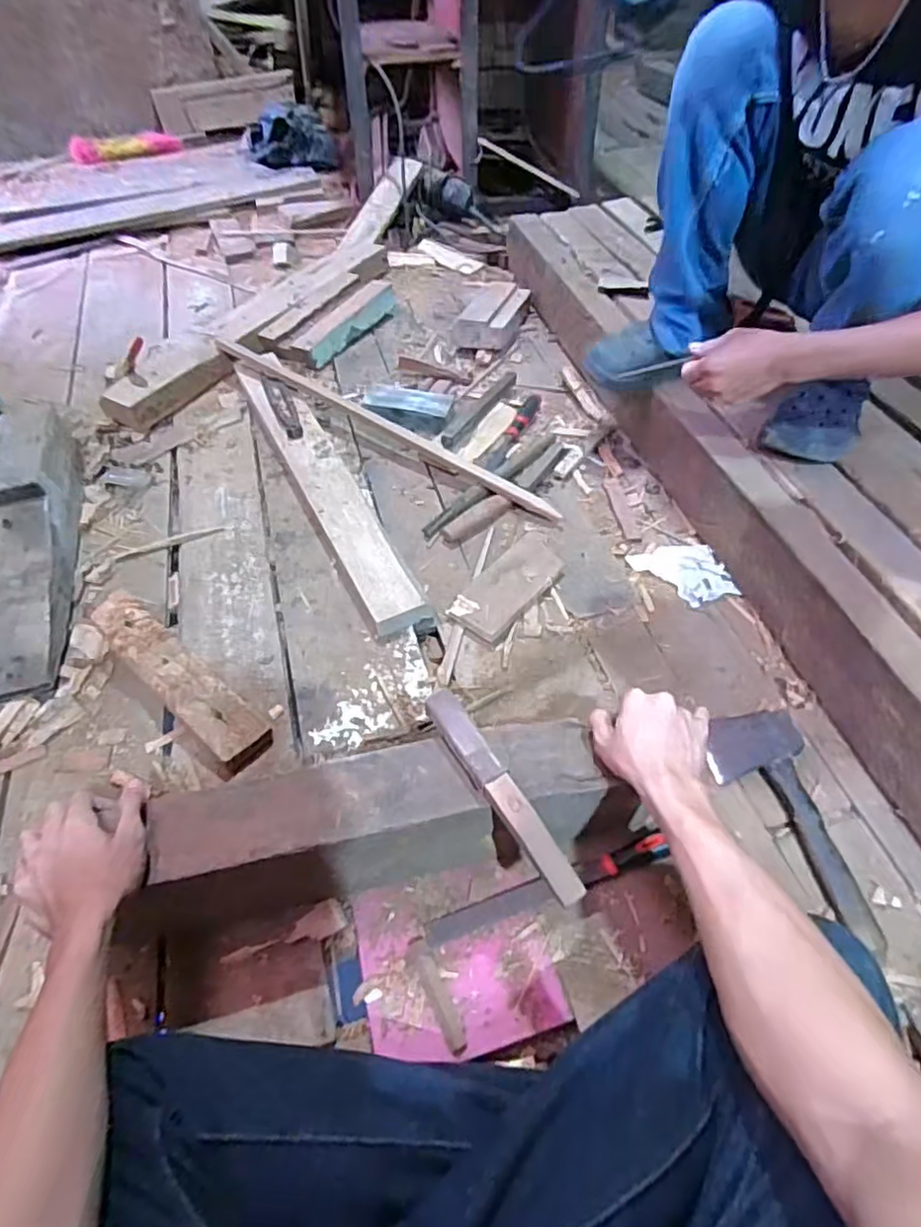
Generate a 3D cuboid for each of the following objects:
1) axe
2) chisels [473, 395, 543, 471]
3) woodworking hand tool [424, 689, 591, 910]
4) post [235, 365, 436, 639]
[{"bbox_3d":[0.351,0.224,0.690,0.107,0.031,0.258,-6,52,-2],"label":"axe"},{"bbox_3d":[0.095,-0.331,1.154,0.037,0.020,0.237,20,56,18],"label":"chisels"},{"bbox_3d":[0.033,0.154,0.559,0.028,0.023,0.212,-28,56,-17],"label":"woodworking hand tool"},{"bbox_3d":[-0.239,-0.235,1.073,0.098,0.046,0.709,-24,55,-14],"label":"post"}]

